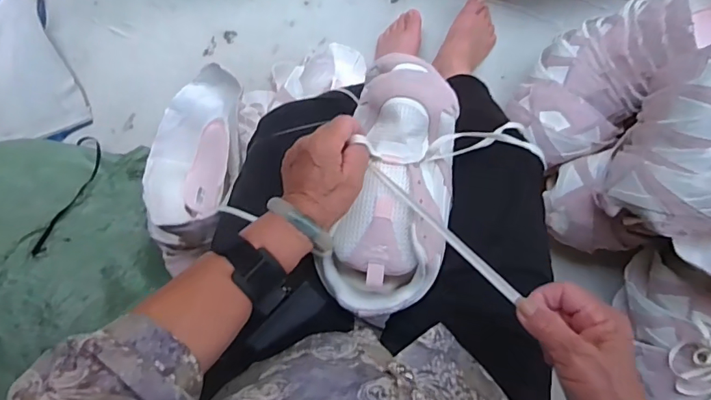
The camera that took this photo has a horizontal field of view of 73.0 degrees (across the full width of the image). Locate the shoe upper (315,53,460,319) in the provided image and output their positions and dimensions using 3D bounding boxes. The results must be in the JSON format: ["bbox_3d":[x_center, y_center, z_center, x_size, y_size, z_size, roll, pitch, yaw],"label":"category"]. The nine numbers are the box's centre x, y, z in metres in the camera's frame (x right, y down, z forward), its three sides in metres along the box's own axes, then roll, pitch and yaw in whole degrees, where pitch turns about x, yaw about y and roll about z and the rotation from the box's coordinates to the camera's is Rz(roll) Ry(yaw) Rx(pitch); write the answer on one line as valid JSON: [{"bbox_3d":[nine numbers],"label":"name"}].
[{"bbox_3d":[0.039,-0.021,0.476,0.109,0.060,0.264,10,83,6],"label":"shoe upper"}]

